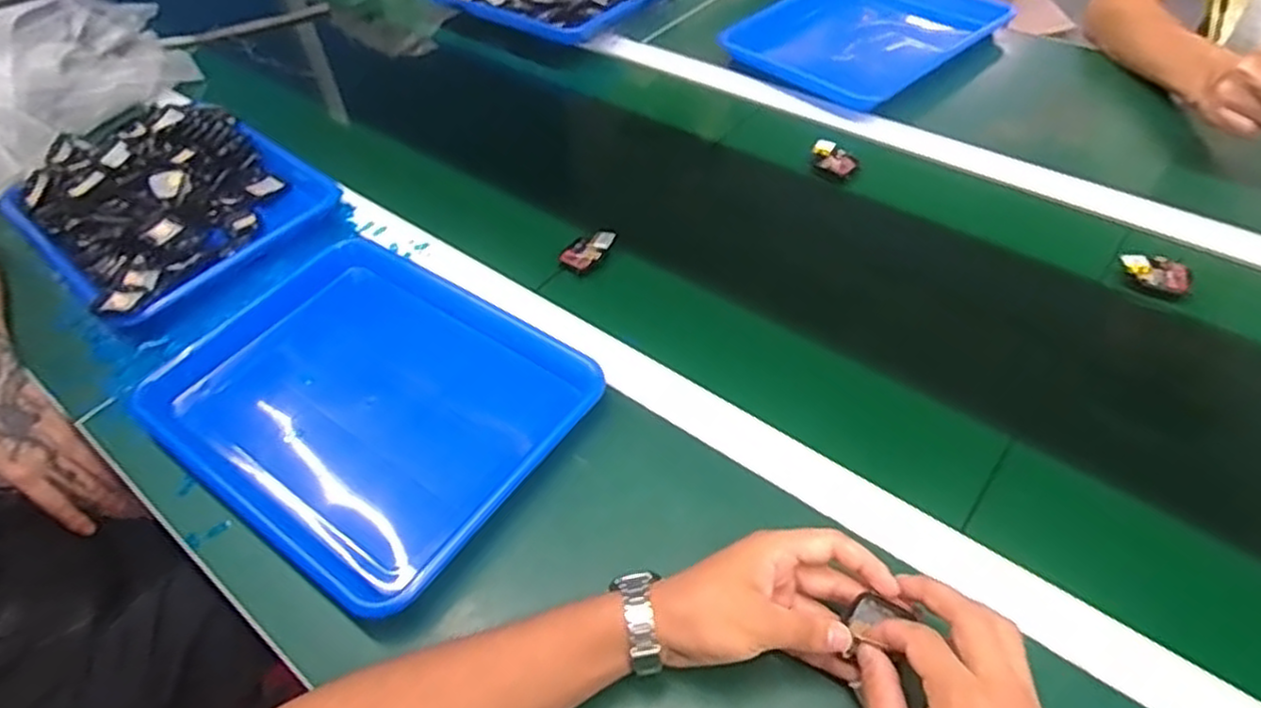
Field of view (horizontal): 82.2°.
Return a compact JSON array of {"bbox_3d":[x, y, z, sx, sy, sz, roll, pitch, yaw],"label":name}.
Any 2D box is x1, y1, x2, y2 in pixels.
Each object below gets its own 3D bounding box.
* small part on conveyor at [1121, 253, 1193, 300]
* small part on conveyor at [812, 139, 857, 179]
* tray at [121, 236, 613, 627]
[{"bbox_3d":[0.461,-0.070,0.636,0.054,0.020,0.031,34,61,30],"label":"small part on conveyor"},{"bbox_3d":[0.215,-0.208,0.773,0.032,0.018,0.052,-35,55,-21],"label":"small part on conveyor"},{"bbox_3d":[-0.215,0.037,0.599,0.333,0.038,0.246,28,58,26],"label":"tray"}]

